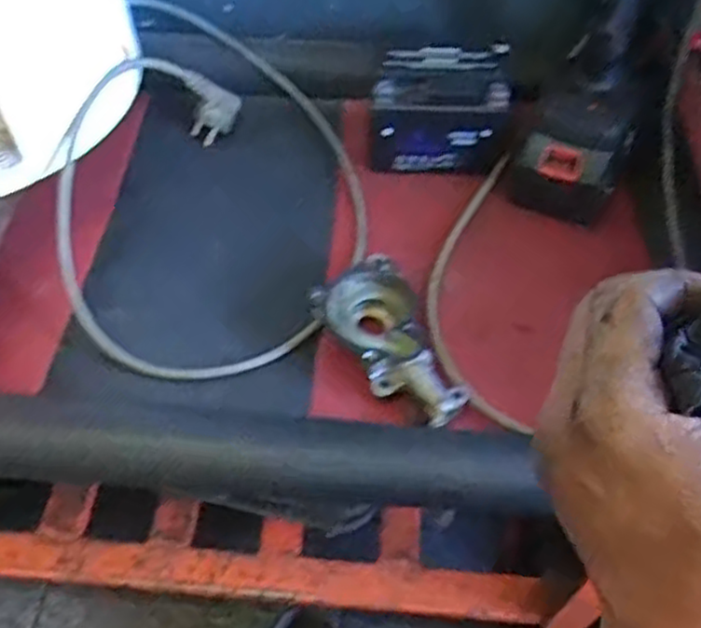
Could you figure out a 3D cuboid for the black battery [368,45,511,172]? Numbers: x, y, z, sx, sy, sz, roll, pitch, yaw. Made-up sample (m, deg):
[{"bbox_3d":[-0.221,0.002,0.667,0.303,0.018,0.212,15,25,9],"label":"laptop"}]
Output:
[{"bbox_3d":[0.074,-0.167,0.607,0.111,0.085,0.059,6,52,5],"label":"black battery"}]

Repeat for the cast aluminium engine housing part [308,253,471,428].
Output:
[{"bbox_3d":[0.023,0.016,0.487,0.068,0.032,0.134,-22,55,-16],"label":"cast aluminium engine housing part"}]

